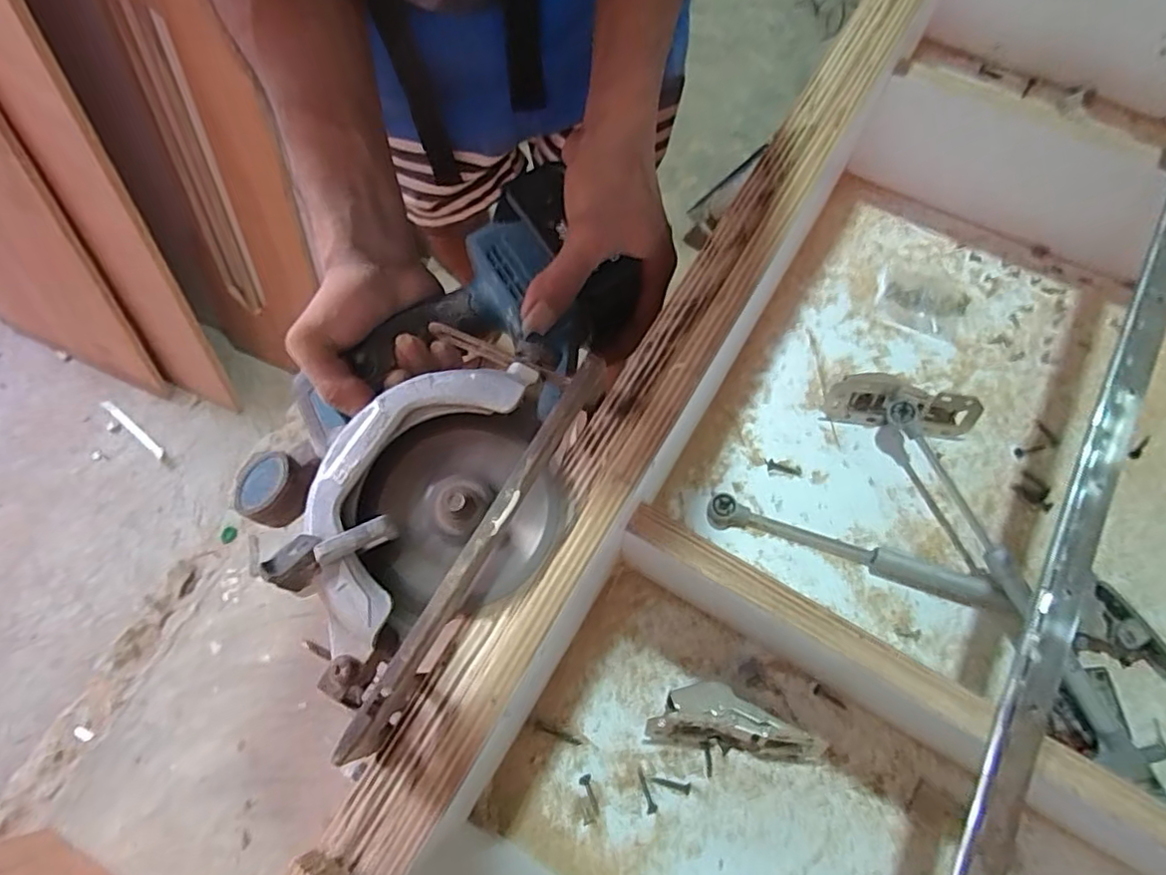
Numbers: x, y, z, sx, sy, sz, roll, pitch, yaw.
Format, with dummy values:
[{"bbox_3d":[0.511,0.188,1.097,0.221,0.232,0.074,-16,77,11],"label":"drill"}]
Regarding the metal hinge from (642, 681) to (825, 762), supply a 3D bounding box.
[{"bbox_3d":[0.097,0.183,0.388,0.108,0.030,0.041,6,69,2],"label":"metal hinge"}]

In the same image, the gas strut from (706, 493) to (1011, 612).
[{"bbox_3d":[0.192,0.082,0.431,0.205,0.016,0.020,17,70,7],"label":"gas strut"}]

